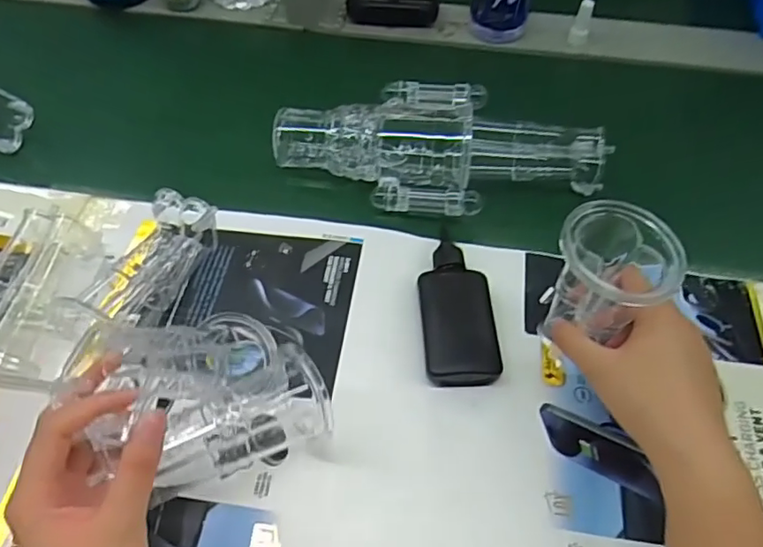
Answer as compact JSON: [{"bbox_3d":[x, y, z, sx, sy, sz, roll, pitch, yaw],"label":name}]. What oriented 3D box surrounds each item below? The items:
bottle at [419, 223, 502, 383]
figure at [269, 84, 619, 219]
[{"bbox_3d":[0.058,0.025,0.445,0.056,0.018,0.133,-2,56,-2],"label":"bottle"},{"bbox_3d":[0.052,-0.118,0.518,0.292,0.054,0.116,0,56,0],"label":"figure"}]

